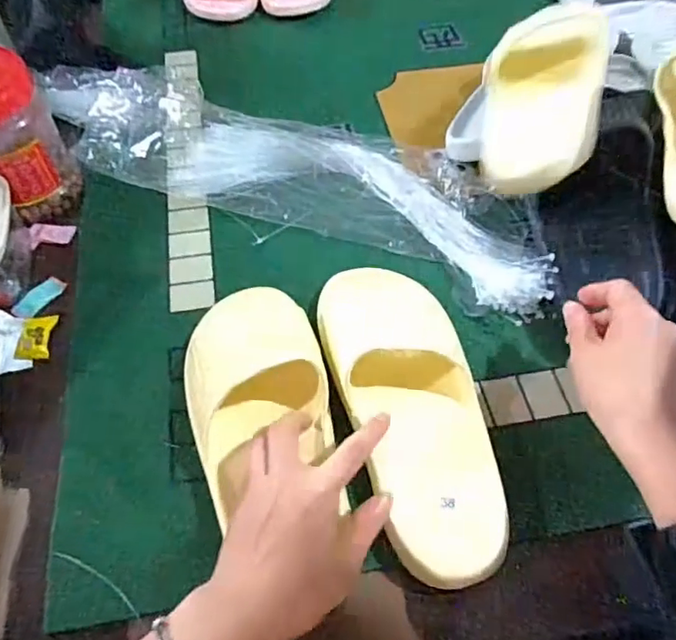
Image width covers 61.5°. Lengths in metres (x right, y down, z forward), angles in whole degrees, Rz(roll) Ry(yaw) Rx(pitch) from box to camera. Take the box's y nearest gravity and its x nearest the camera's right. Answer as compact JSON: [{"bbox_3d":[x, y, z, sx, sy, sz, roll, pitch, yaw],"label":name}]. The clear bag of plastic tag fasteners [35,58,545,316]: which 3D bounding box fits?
[{"bbox_3d":[-0.048,-0.160,0.570,0.568,0.042,0.166,19,60,15],"label":"clear bag of plastic tag fasteners"}]

